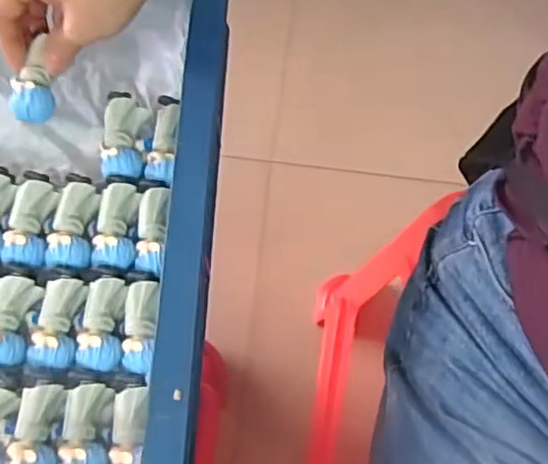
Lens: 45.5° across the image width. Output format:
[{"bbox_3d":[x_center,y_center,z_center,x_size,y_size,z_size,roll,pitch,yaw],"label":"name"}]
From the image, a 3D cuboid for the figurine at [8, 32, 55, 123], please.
[{"bbox_3d":[-0.152,-0.098,0.413,0.025,0.018,0.056,3,77,-1],"label":"figurine"}]

